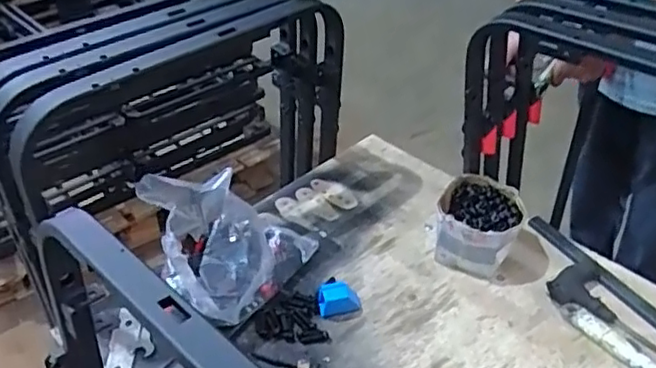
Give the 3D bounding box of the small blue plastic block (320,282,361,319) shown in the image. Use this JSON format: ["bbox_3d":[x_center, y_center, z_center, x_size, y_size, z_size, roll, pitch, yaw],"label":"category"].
[{"bbox_3d":[0.014,0.150,0.841,0.051,0.034,0.033,-6,37,-9],"label":"small blue plastic block"}]

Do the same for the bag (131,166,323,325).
[{"bbox_3d":[-0.127,0.063,0.881,0.214,0.111,0.230,-17,40,-21],"label":"bag"}]

